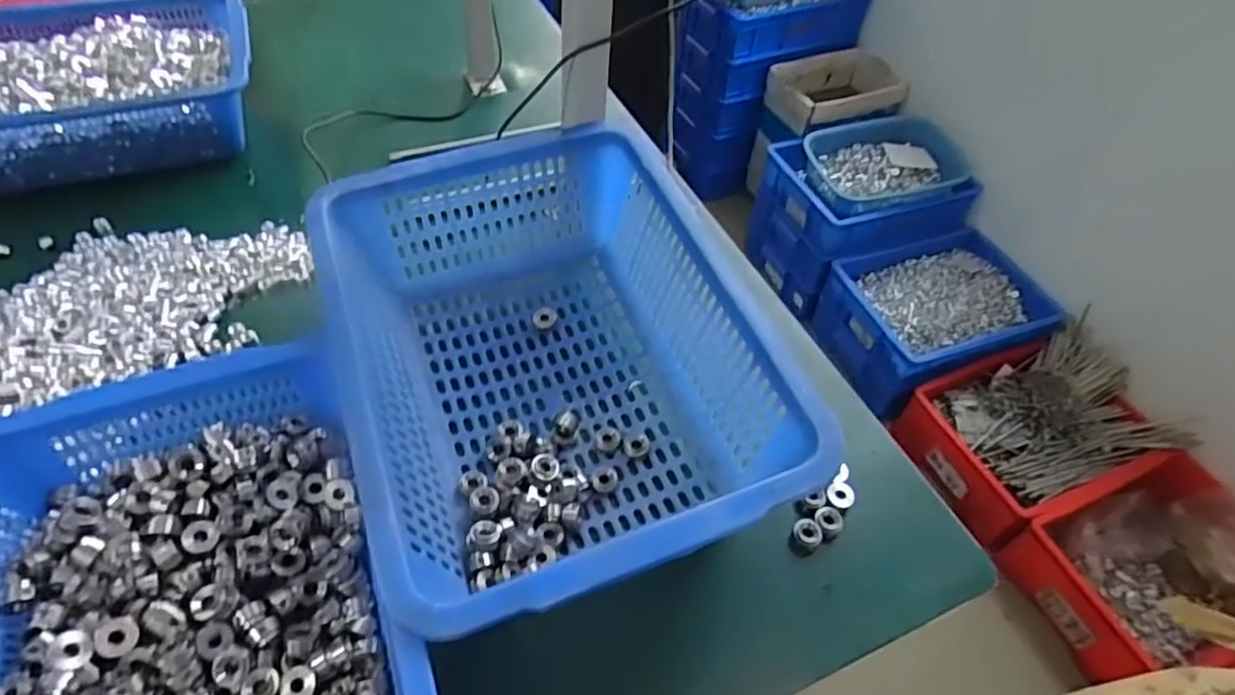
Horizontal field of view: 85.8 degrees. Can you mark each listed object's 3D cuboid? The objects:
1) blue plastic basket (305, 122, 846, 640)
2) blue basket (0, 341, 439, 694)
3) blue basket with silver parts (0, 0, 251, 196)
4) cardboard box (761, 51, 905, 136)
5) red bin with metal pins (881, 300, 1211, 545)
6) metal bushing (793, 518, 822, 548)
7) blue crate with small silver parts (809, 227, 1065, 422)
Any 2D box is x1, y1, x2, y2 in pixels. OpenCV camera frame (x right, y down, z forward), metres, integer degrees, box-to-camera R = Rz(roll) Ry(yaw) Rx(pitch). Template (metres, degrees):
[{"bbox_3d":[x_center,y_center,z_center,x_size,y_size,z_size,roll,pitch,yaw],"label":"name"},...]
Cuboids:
[{"bbox_3d":[-0.054,0.008,0.483,0.265,0.119,0.351,-18,55,-19],"label":"blue plastic basket"},{"bbox_3d":[-0.242,0.150,0.371,0.223,0.077,0.312,-18,55,-19],"label":"blue basket"},{"bbox_3d":[-0.548,-0.280,0.705,0.310,0.089,0.227,-15,54,-17],"label":"blue basket with silver parts"},{"bbox_3d":[0.596,-0.692,1.778,0.367,0.091,0.227,-15,54,-17],"label":"cardboard box"},{"bbox_3d":[0.905,0.153,1.410,0.513,0.192,0.348,-16,54,-17],"label":"red bin with metal pins"},{"bbox_3d":[0.135,0.132,0.473,0.019,0.012,0.019,36,56,22],"label":"metal bushing"},{"bbox_3d":[0.757,-0.081,1.608,0.525,0.180,0.334,-18,55,-19],"label":"blue crate with small silver parts"}]

